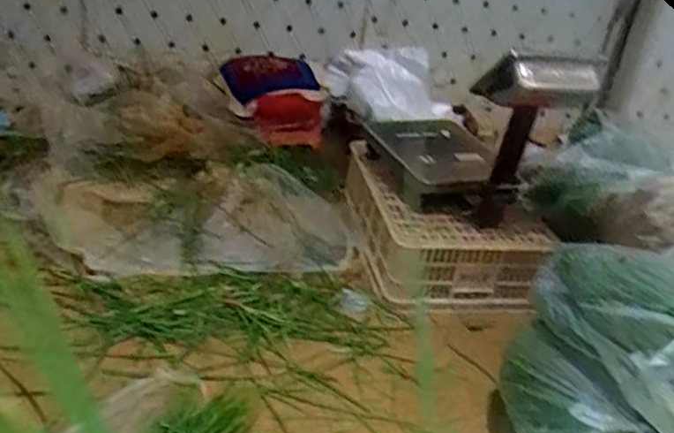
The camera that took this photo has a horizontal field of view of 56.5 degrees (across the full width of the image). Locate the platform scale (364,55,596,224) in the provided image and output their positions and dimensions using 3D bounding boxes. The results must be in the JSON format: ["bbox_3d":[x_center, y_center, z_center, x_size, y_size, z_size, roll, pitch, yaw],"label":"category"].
[{"bbox_3d":[0.315,-0.232,1.449,0.359,0.380,0.465,1,29,-15],"label":"platform scale"}]

